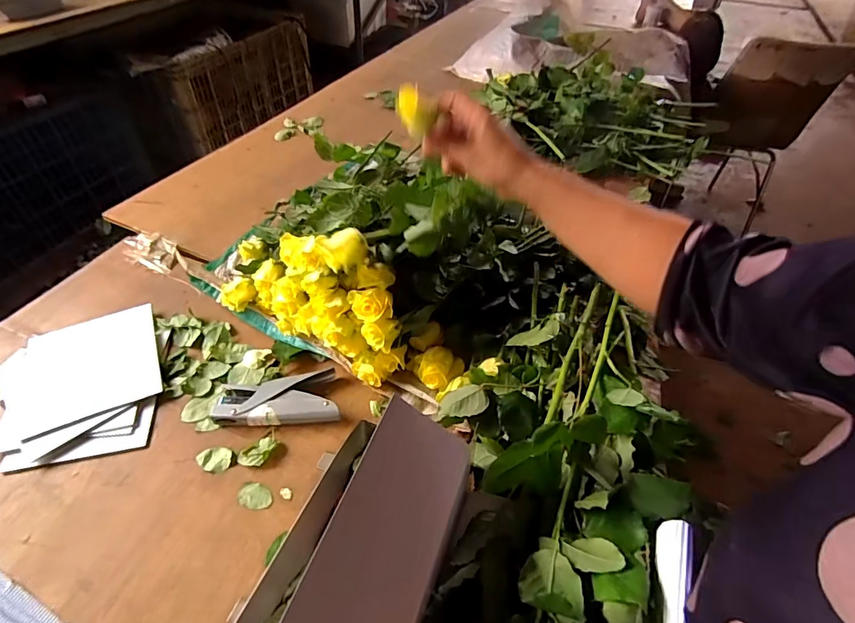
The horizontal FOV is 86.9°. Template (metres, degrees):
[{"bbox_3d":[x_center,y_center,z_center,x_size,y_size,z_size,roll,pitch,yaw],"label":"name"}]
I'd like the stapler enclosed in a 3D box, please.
[{"bbox_3d":[-0.188,0.109,0.569,0.144,0.028,0.069,-4,47,-7],"label":"stapler"}]

